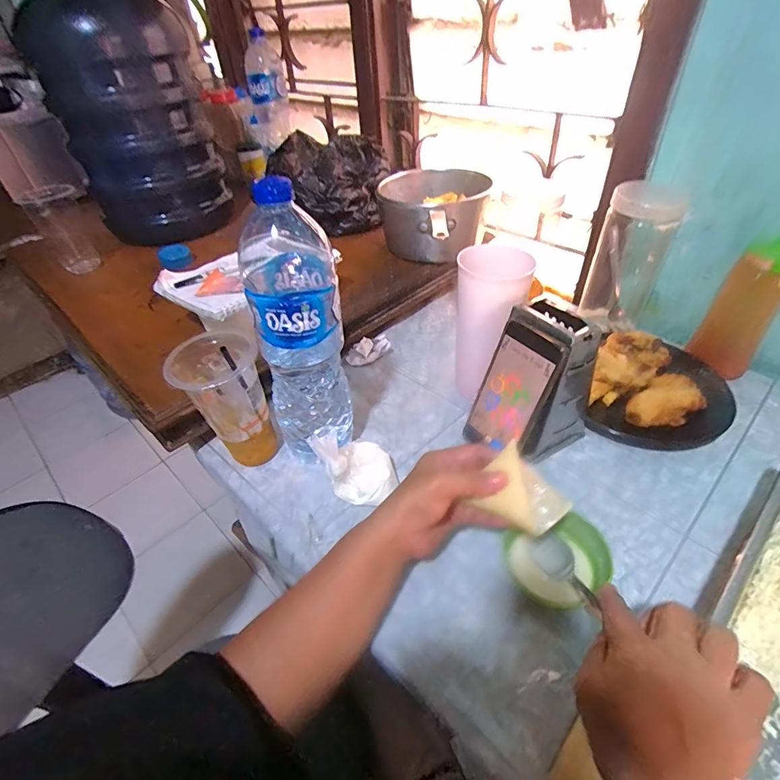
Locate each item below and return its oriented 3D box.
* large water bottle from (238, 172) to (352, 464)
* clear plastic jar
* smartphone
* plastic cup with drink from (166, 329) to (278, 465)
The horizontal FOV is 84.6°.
[{"bbox_3d":[-0.089,-0.036,0.443,0.090,0.302,0.107,-11,42,-8],"label":"large water bottle"},{"bbox_3d":[0.356,-0.187,0.642,0.087,0.205,0.084,23,49,28],"label":"clear plastic jar"},{"bbox_3d":[0.134,0.009,0.483,0.011,0.157,0.078,-12,40,-36],"label":"smartphone"},{"bbox_3d":[-0.180,0.024,0.488,0.082,0.159,0.093,-23,45,-20],"label":"plastic cup with drink"}]

